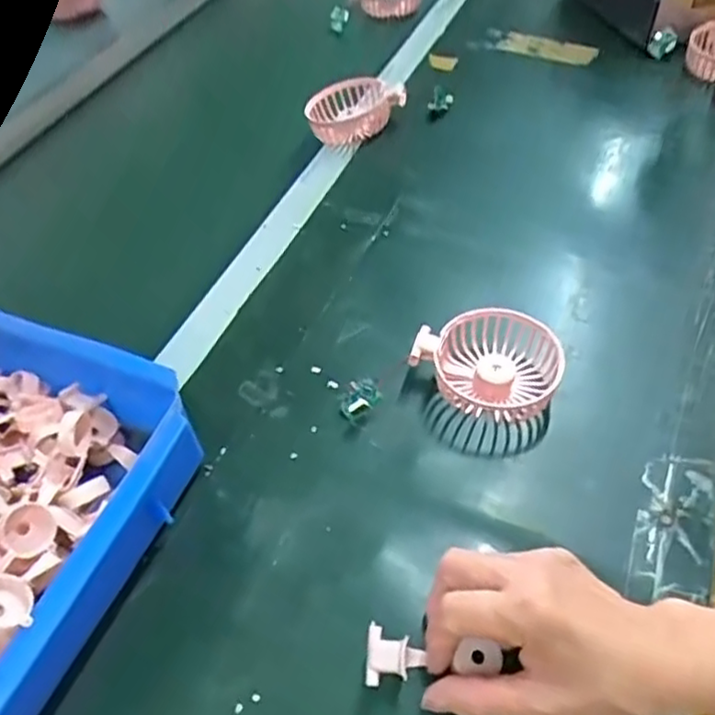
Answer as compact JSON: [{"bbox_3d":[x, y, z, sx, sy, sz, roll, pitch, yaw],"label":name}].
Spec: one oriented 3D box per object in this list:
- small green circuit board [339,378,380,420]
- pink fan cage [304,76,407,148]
[{"bbox_3d":[0.001,0.030,0.486,0.027,0.025,0.020,-10,50,-5],"label":"small green circuit board"},{"bbox_3d":[-0.007,-0.262,0.710,0.089,0.038,0.077,-24,53,-16],"label":"pink fan cage"}]

